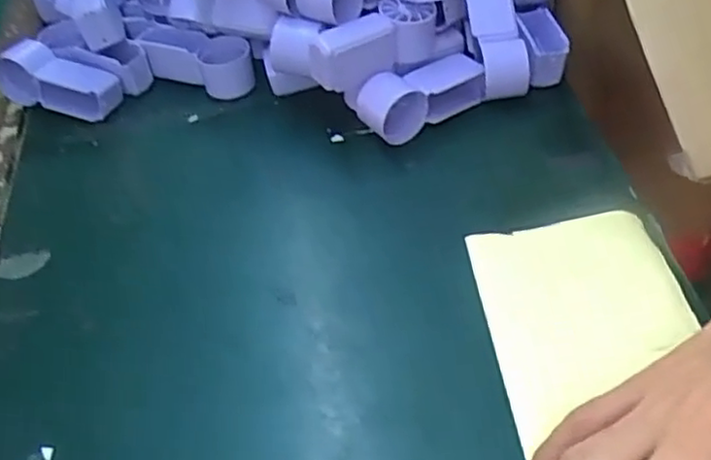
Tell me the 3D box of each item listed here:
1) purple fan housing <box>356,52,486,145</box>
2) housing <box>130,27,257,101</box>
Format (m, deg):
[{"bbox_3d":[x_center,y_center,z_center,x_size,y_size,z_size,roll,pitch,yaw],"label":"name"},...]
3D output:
[{"bbox_3d":[0.047,-0.092,0.475,0.092,0.035,0.039,-23,51,-13],"label":"purple fan housing"},{"bbox_3d":[-0.119,-0.127,0.521,0.099,0.029,0.037,15,53,18],"label":"housing"}]

